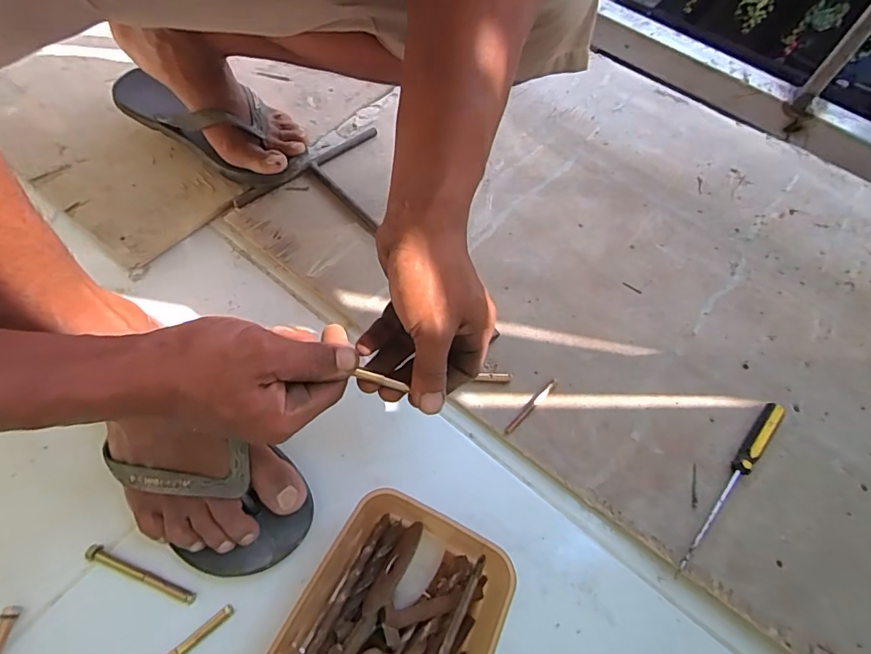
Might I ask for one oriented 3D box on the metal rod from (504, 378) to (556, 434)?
[{"bbox_3d":[0.089,0.074,0.425,0.008,0.009,0.070,42,67,17],"label":"metal rod"}]

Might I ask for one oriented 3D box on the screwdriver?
[{"bbox_3d":[0.251,0.131,0.393,0.015,0.016,0.182,41,67,17],"label":"screwdriver"}]

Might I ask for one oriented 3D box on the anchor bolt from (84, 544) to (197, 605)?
[{"bbox_3d":[-0.222,0.186,0.349,0.090,0.012,0.011,18,62,6],"label":"anchor bolt"}]

